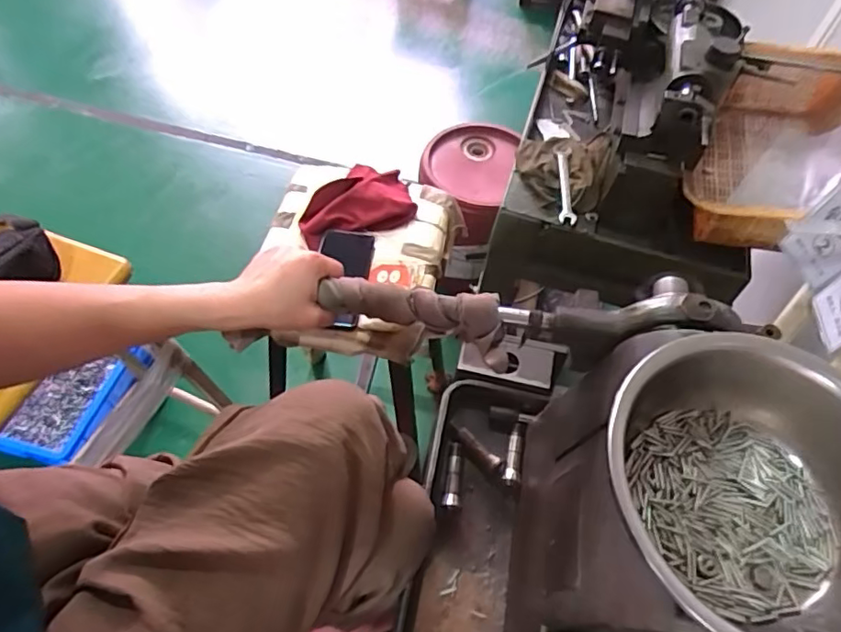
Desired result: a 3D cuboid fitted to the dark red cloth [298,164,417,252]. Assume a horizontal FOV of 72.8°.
[{"bbox_3d":[-0.100,-0.178,0.852,0.169,0.036,0.128,-14,58,-13],"label":"dark red cloth"}]

